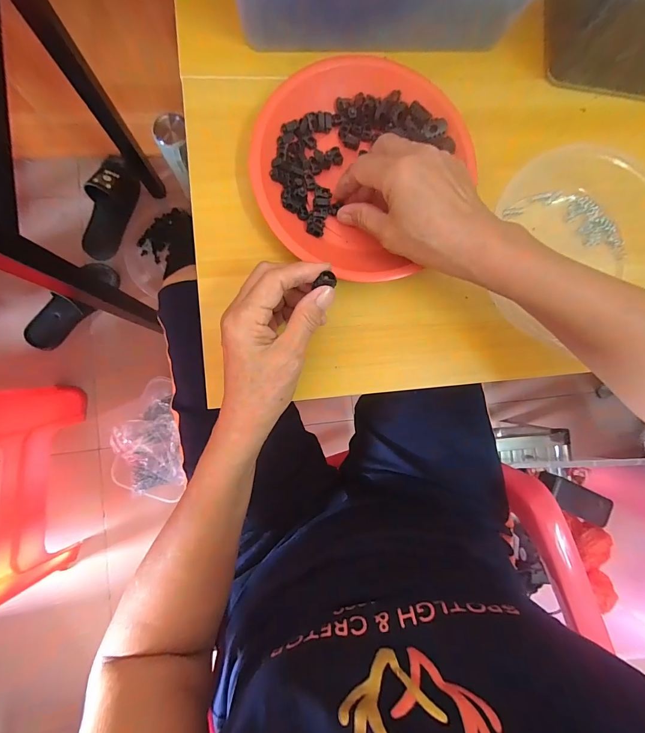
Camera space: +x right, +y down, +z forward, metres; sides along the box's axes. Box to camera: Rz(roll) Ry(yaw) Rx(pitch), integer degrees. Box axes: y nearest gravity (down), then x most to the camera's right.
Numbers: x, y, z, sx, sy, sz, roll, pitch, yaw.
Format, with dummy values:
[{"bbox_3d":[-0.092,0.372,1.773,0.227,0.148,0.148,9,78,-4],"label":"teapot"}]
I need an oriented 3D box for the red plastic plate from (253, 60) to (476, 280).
[{"bbox_3d":[0.030,-0.178,0.309,0.174,0.027,0.186,0,87,-6],"label":"red plastic plate"}]

